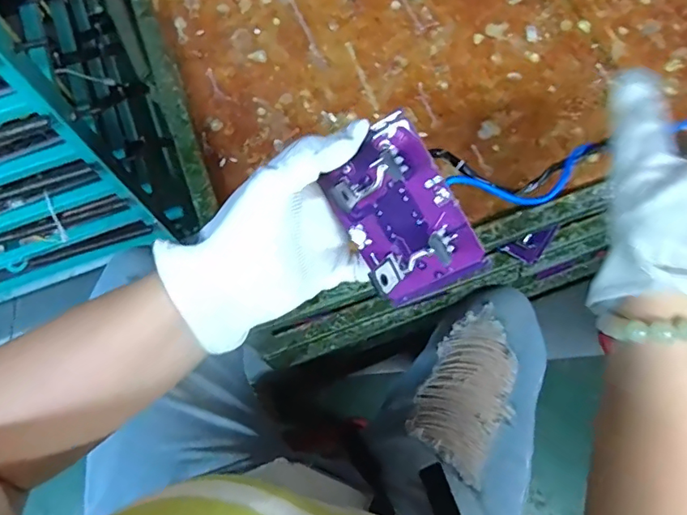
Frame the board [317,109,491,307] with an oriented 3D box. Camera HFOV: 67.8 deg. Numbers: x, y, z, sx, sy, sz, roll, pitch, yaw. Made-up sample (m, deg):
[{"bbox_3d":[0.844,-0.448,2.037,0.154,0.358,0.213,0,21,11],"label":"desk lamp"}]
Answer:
[{"bbox_3d":[0.030,-0.021,0.286,0.064,0.027,0.096,-29,97,24],"label":"board"}]

